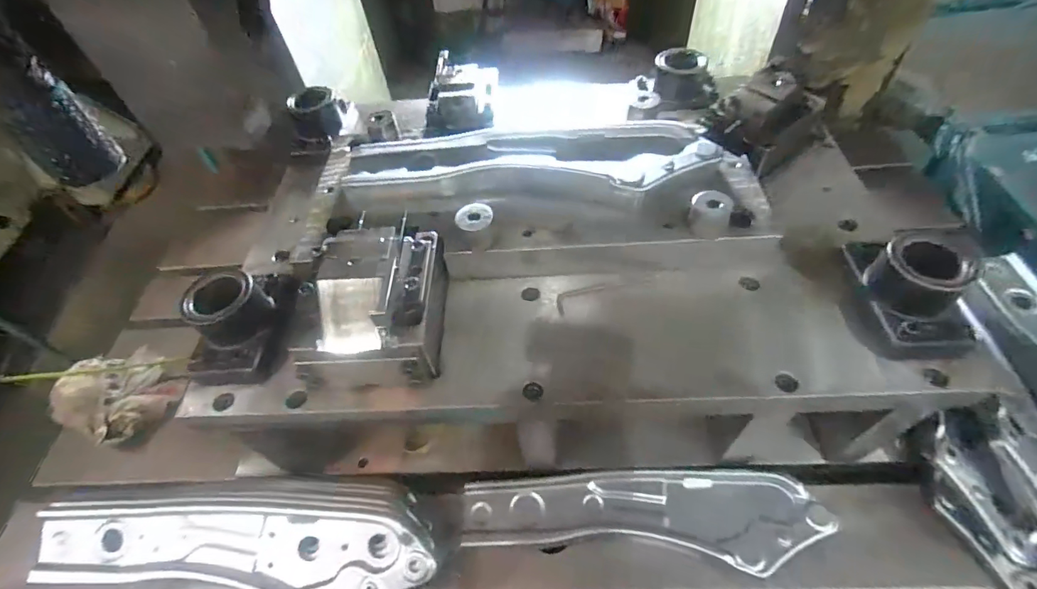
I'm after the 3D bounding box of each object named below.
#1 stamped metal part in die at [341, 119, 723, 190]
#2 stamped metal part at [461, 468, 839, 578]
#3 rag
[{"bbox_3d":[0.010,-0.175,0.588,0.445,0.033,0.129,1,53,5],"label":"stamped metal part in die"},{"bbox_3d":[0.149,0.271,0.582,0.437,0.033,0.111,-1,53,4],"label":"stamped metal part"},{"bbox_3d":[-0.627,0.151,0.744,0.160,0.065,0.144,22,57,20],"label":"rag"}]

